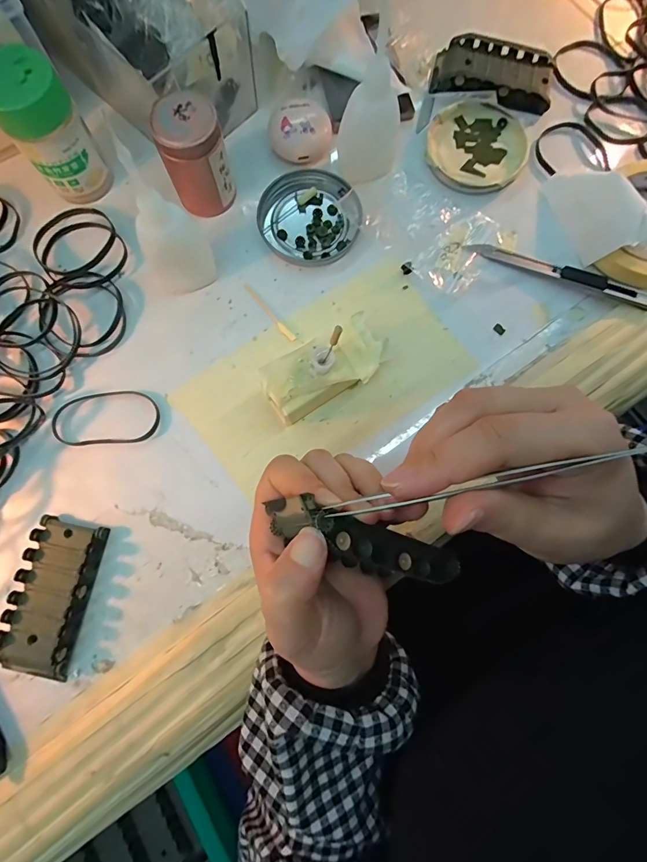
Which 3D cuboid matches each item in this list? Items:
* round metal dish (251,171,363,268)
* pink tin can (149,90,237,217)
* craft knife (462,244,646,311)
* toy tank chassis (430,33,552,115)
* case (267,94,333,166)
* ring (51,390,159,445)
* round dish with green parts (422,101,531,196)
[{"bbox_3d":[-0.011,-0.168,0.316,0.080,0.010,0.075,0,80,-1],"label":"round metal dish"},{"bbox_3d":[-0.091,-0.195,0.288,0.043,0.063,0.039,-22,81,-5],"label":"pink tin can"},{"bbox_3d":[0.179,-0.122,0.305,0.138,0.011,0.015,22,80,3],"label":"craft knife"},{"bbox_3d":[0.142,-0.298,0.336,0.095,0.016,0.049,17,80,2],"label":"toy tank chassis"},{"bbox_3d":[-0.018,-0.236,0.318,0.049,0.019,0.045,0,80,-1],"label":"case"},{"bbox_3d":[-0.155,-0.010,0.287,0.075,0.004,0.038,-3,80,-2],"label":"ring"},{"bbox_3d":[0.123,-0.229,0.328,0.079,0.012,0.078,0,80,-1],"label":"round dish with green parts"}]

